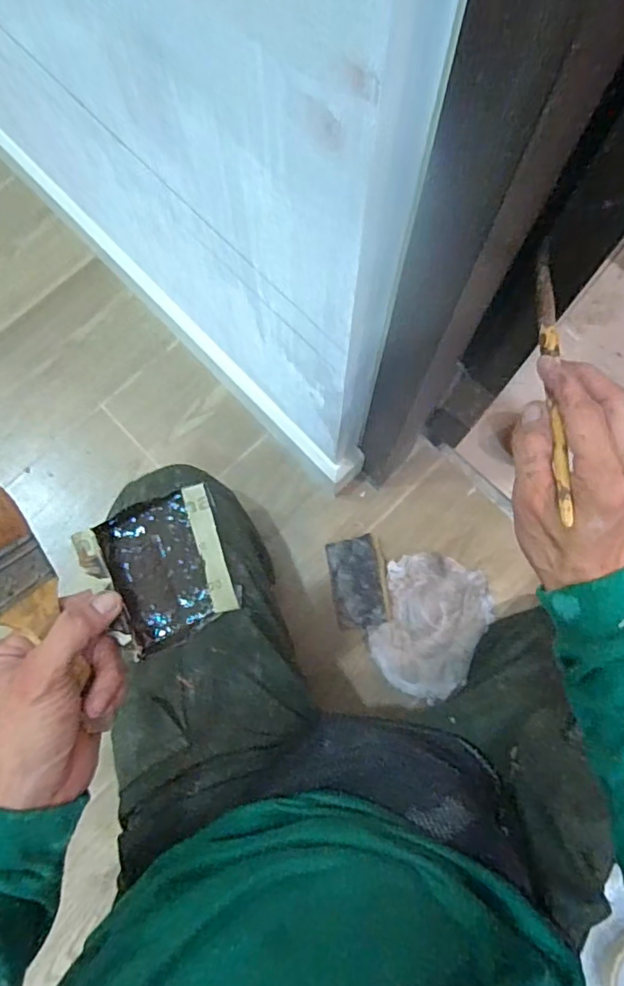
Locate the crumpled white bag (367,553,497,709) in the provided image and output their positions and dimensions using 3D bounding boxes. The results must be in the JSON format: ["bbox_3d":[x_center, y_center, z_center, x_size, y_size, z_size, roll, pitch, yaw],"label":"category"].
[{"bbox_3d":[0.152,0.171,0.745,0.136,0.024,0.174,27,80,6],"label":"crumpled white bag"}]

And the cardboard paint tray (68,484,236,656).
[{"bbox_3d":[-0.093,0.046,0.357,0.083,0.038,0.088,-24,79,-4],"label":"cardboard paint tray"}]

